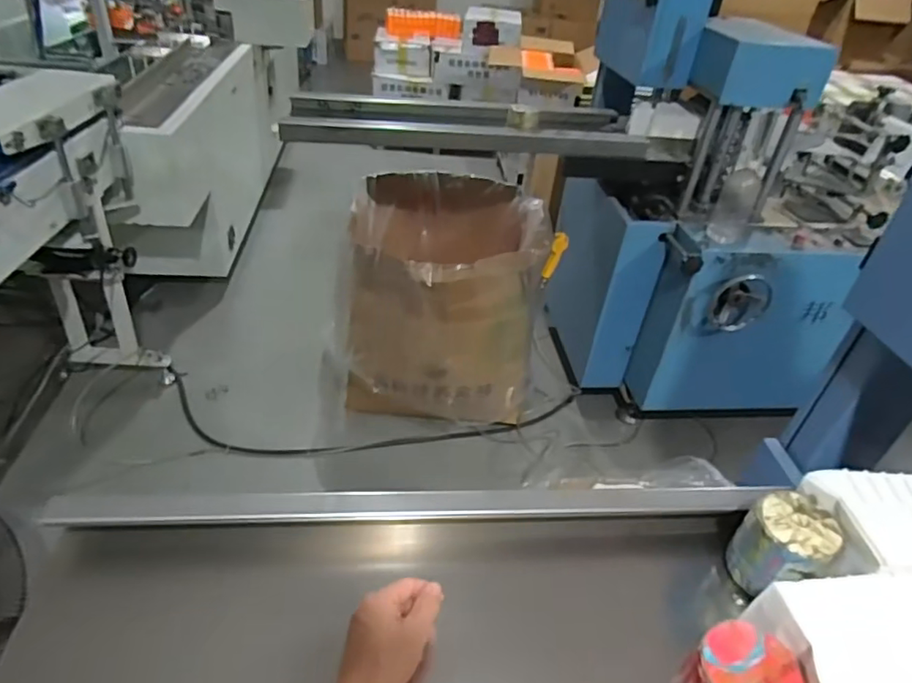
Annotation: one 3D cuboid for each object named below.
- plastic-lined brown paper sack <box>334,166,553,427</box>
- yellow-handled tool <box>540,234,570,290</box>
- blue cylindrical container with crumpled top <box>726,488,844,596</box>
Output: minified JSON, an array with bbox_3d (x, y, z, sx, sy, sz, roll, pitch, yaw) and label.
[{"bbox_3d":[-0.045,-0.164,1.962,0.611,0.556,0.646,6,37,-1],"label":"plastic-lined brown paper sack"},{"bbox_3d":[0.295,-0.245,1.755,0.033,0.172,0.060,27,13,25],"label":"yellow-handled tool"},{"bbox_3d":[0.352,0.226,0.631,0.094,0.092,0.081,-25,47,-36],"label":"blue cylindrical container with crumpled top"}]

